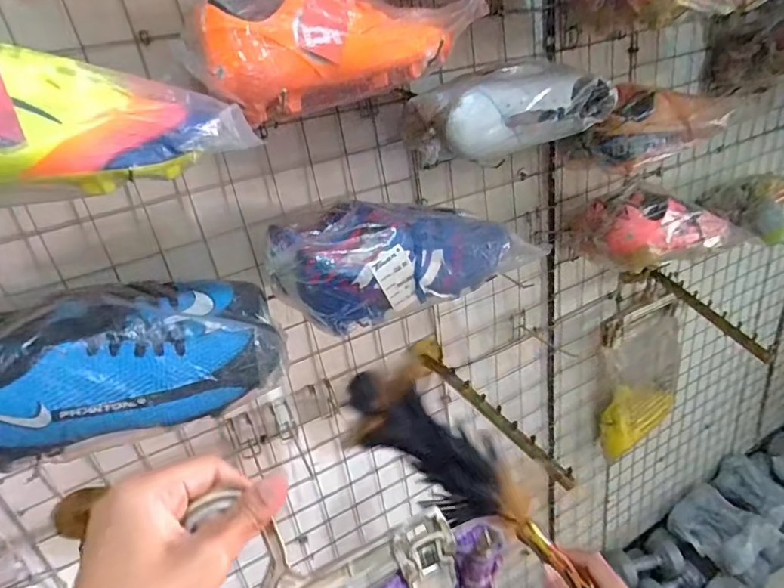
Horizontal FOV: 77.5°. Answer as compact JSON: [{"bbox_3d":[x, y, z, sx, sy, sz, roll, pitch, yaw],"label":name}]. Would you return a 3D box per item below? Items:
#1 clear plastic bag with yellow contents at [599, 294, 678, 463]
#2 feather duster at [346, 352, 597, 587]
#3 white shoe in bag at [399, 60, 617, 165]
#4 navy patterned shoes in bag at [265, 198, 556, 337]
[{"bbox_3d":[0.538,0.179,1.069,0.242,0.358,0.051,-21,29,-24],"label":"clear plastic bag with yellow contents"},{"bbox_3d":[0.075,0.171,0.455,0.278,0.054,0.077,41,39,3],"label":"feather duster"},{"bbox_3d":[0.142,-0.226,0.584,0.252,0.084,0.103,-16,28,-16],"label":"white shoe in bag"},{"bbox_3d":[0.017,-0.045,0.535,0.288,0.104,0.091,-13,27,-9],"label":"navy patterned shoes in bag"}]

